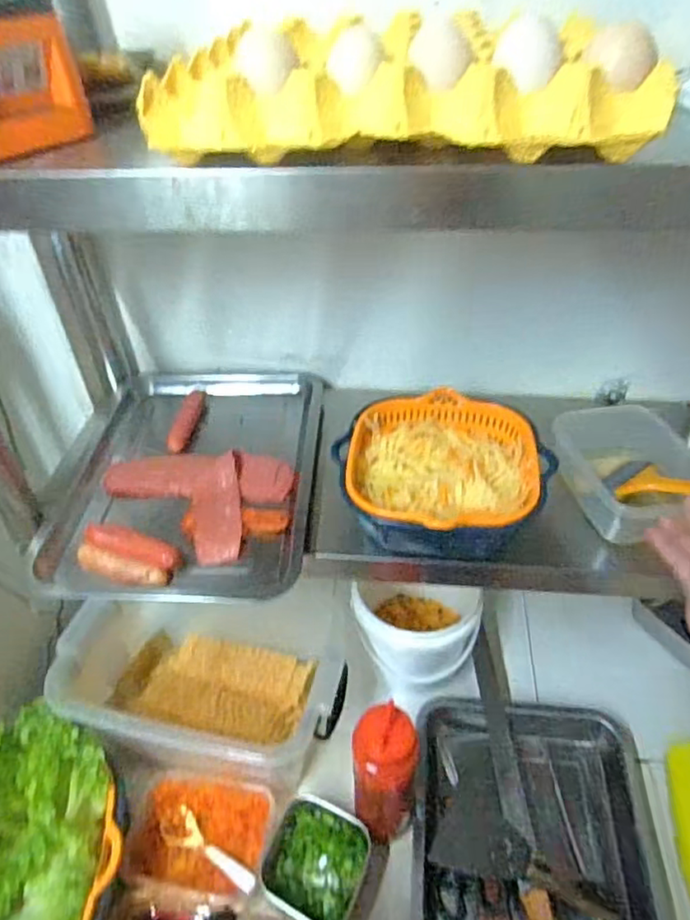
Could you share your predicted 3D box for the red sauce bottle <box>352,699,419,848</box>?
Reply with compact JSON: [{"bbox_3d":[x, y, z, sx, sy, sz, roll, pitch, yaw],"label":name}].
[{"bbox_3d":[0.044,0.338,0.635,0.070,0.212,0.061,-6,41,-6],"label":"red sauce bottle"}]

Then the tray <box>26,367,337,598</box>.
[{"bbox_3d":[-0.166,0.002,0.675,0.272,0.036,0.358,1,41,3],"label":"tray"}]

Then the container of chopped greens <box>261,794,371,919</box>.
[{"bbox_3d":[-0.033,0.438,0.657,0.101,0.050,0.110,13,43,16],"label":"container of chopped greens"}]

